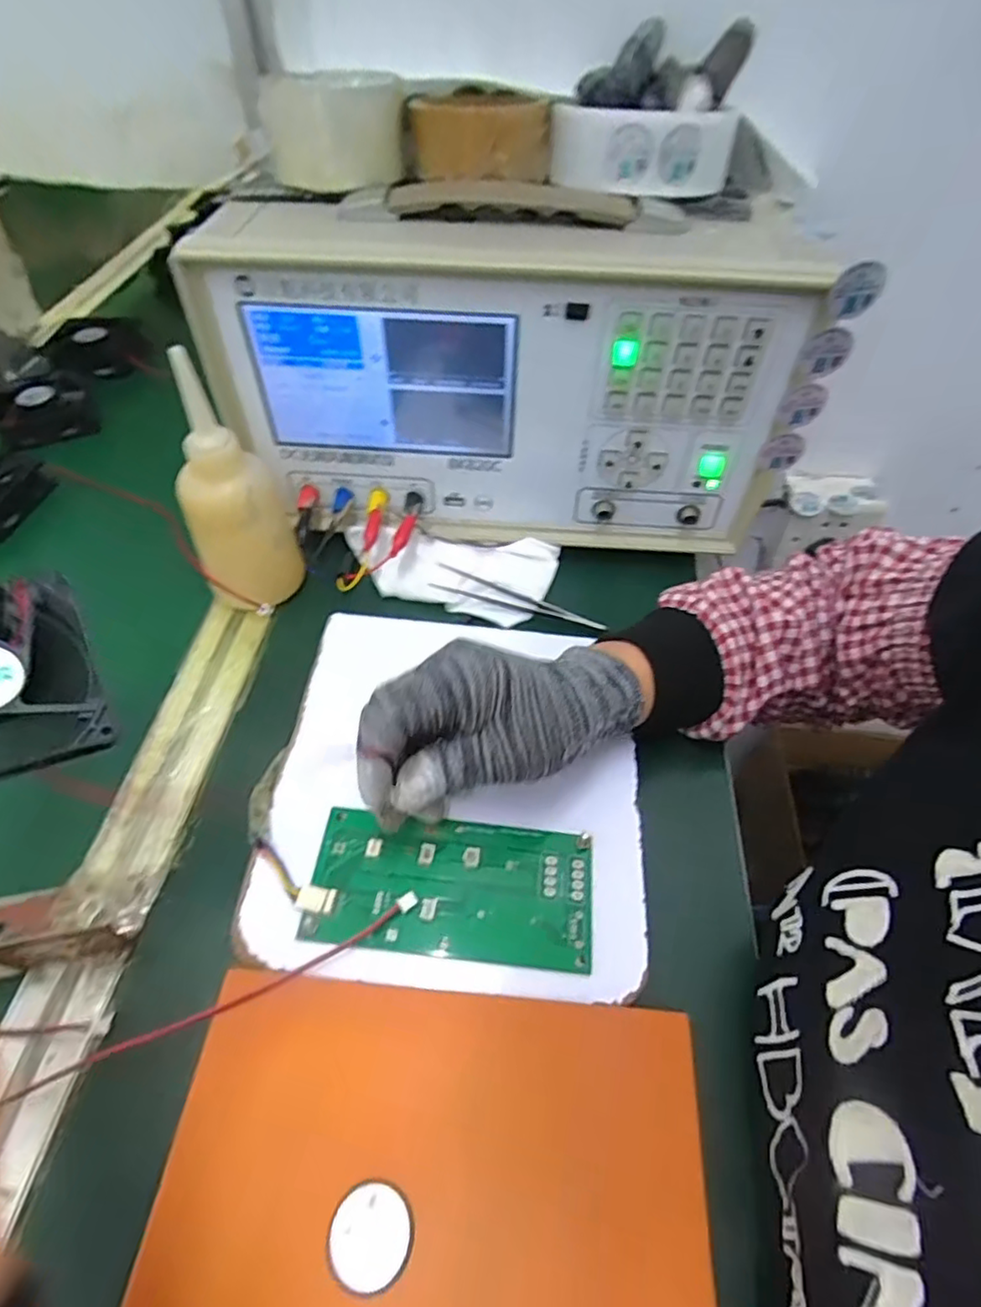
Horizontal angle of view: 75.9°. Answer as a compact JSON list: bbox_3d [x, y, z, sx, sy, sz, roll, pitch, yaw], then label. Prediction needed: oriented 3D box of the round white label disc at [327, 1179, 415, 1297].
[{"bbox_3d":[-0.042,0.207,0.224,0.029,0.004,0.029,0,51,0],"label":"round white label disc"}]

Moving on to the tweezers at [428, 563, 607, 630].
[{"bbox_3d":[0.019,-0.039,0.429,0.120,0.011,0.017,14,53,11],"label":"tweezers"}]

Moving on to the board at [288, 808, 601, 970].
[{"bbox_3d":[-0.018,0.111,0.304,0.134,0.008,0.065,6,51,0],"label":"board"}]

